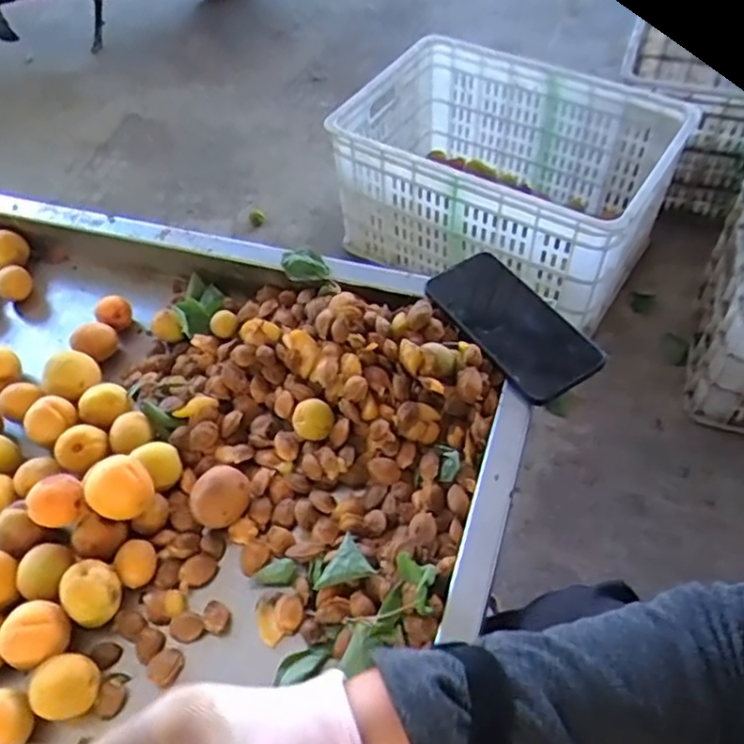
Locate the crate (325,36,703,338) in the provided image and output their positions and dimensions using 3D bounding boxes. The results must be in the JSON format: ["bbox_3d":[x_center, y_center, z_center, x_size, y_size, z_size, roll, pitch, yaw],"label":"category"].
[{"bbox_3d":[0.248,-0.383,1.267,0.568,0.272,0.461,25,59,21],"label":"crate"}]

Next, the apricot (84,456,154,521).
[{"bbox_3d":[-0.199,0.093,0.524,0.047,0.045,0.040,-36,59,-21],"label":"apricot"}]

